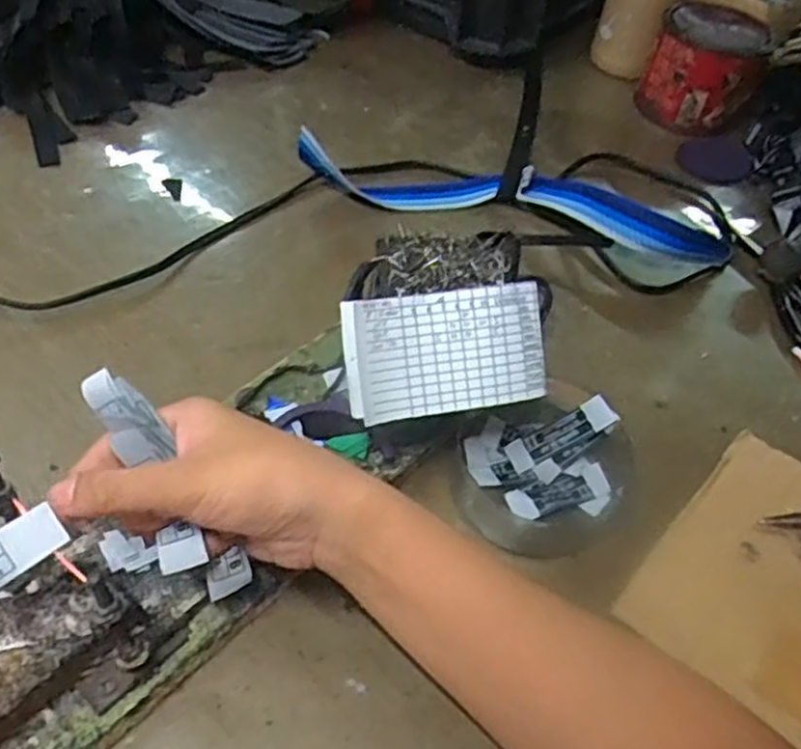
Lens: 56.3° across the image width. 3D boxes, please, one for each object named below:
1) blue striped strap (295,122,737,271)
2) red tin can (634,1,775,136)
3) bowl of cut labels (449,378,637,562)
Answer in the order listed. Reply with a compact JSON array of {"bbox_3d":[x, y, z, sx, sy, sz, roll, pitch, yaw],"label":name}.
[{"bbox_3d":[0.091,-0.143,0.599,0.343,0.043,0.080,13,49,5],"label":"blue striped strap"},{"bbox_3d":[0.291,-0.289,0.719,0.102,0.079,0.090,24,51,14],"label":"red tin can"},{"bbox_3d":[0.082,0.051,0.429,0.093,0.039,0.097,3,49,-4],"label":"bowl of cut labels"}]

